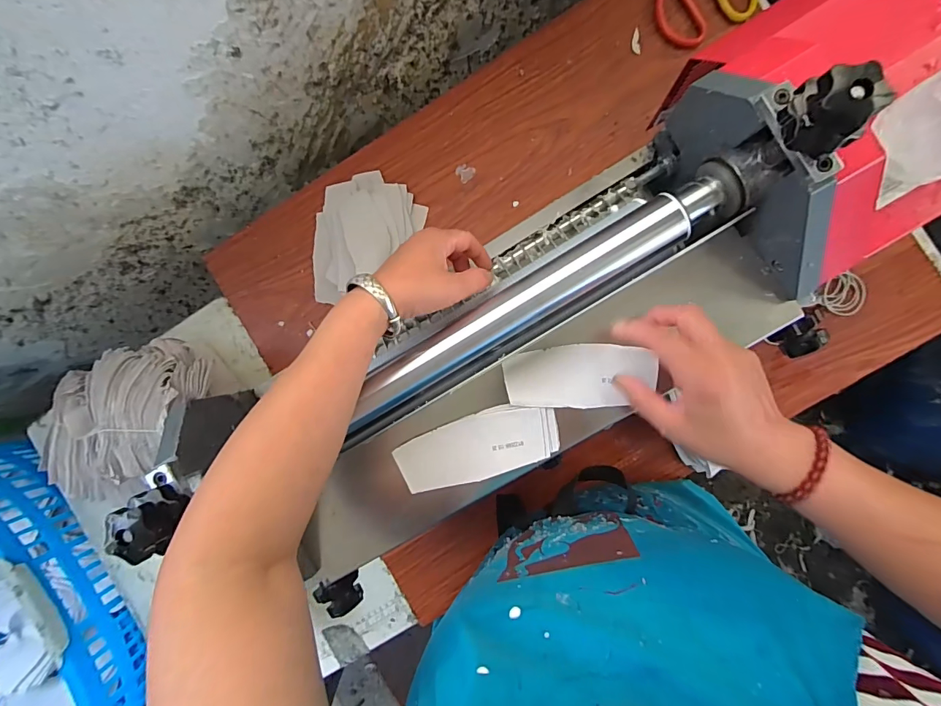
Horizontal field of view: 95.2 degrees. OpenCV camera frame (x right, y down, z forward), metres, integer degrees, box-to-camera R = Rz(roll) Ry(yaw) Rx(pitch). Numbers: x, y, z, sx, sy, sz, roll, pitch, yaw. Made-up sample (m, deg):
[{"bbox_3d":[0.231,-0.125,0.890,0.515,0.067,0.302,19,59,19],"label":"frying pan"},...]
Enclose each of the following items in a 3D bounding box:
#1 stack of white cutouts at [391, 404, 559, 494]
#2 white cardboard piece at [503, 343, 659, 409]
[{"bbox_3d":[0.008,0.085,0.389,0.143,0.014,0.057,-19,89,5],"label":"stack of white cutouts"},{"bbox_3d":[0.097,0.021,0.386,0.127,0.012,0.055,-7,90,7],"label":"white cardboard piece"}]

